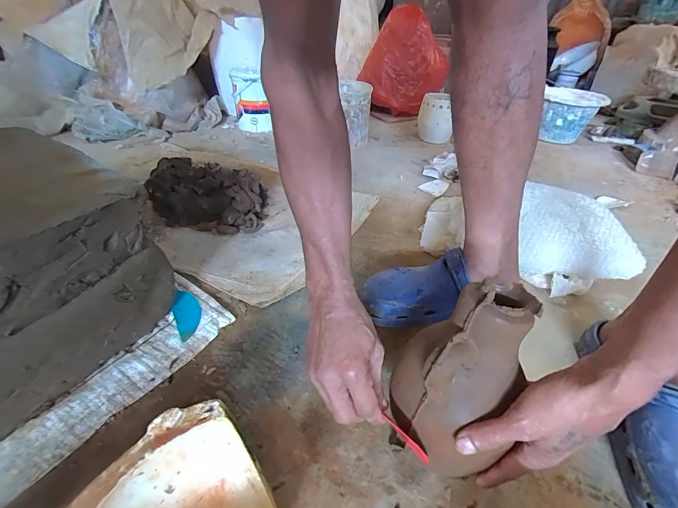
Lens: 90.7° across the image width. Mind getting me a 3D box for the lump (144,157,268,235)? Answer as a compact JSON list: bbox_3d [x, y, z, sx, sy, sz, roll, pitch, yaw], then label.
[{"bbox_3d":[-0.300,-0.138,0.774,0.252,0.102,0.151,9,38,8],"label":"lump"}]

